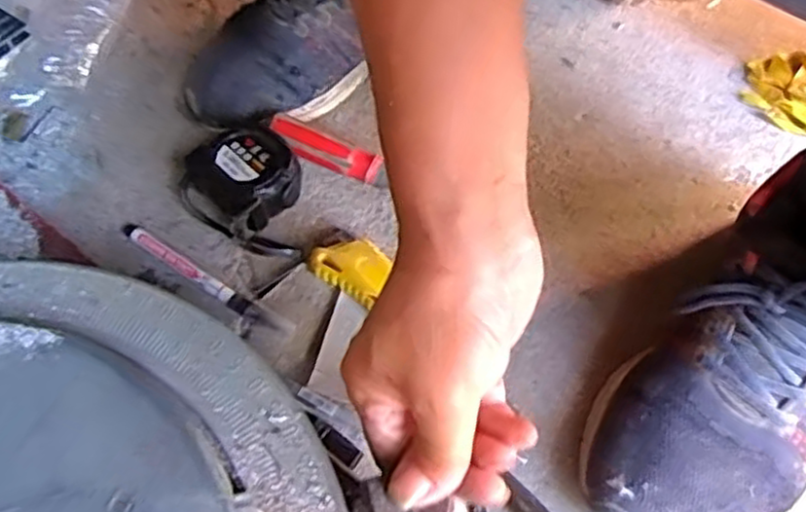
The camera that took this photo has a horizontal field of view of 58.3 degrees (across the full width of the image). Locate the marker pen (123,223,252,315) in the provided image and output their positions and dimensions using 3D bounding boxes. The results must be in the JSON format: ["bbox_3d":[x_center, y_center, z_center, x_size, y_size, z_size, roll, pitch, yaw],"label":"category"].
[{"bbox_3d":[-0.148,0.006,0.484,0.114,0.014,0.012,33,62,15],"label":"marker pen"}]

